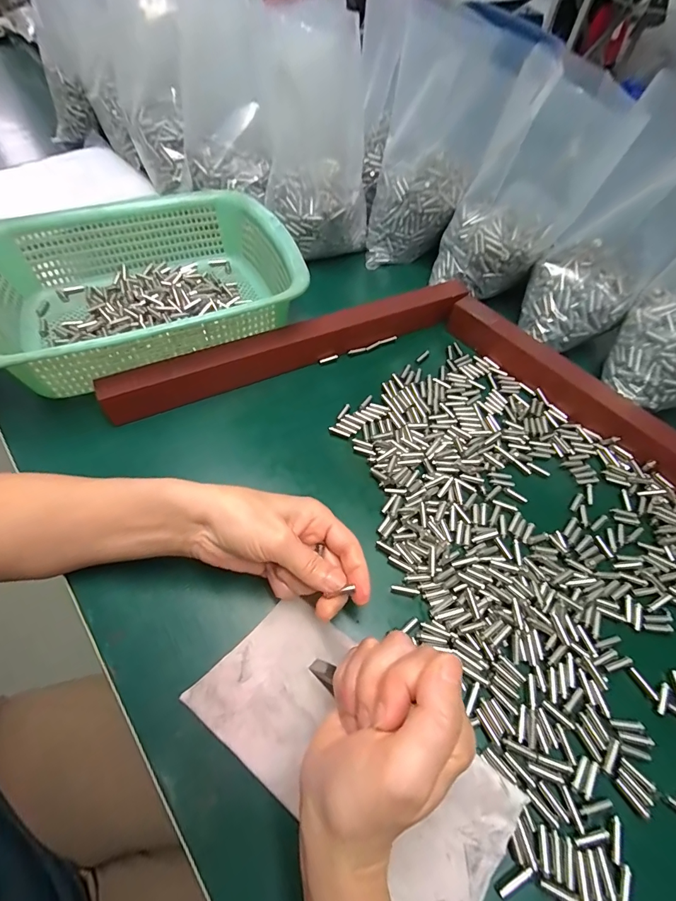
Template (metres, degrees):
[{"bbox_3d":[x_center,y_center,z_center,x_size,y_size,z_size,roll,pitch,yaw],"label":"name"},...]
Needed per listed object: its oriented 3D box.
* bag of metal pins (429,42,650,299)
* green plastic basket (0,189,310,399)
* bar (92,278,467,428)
[{"bbox_3d":[0.197,-0.278,0.420,0.130,0.188,0.099,18,59,7],"label":"bag of metal pins"},{"bbox_3d":[-0.198,-0.169,0.398,0.299,0.077,0.225,-23,62,-16],"label":"green plastic basket"},{"bbox_3d":[-0.035,-0.115,0.397,0.391,0.031,0.031,-21,62,-16],"label":"bar"}]

